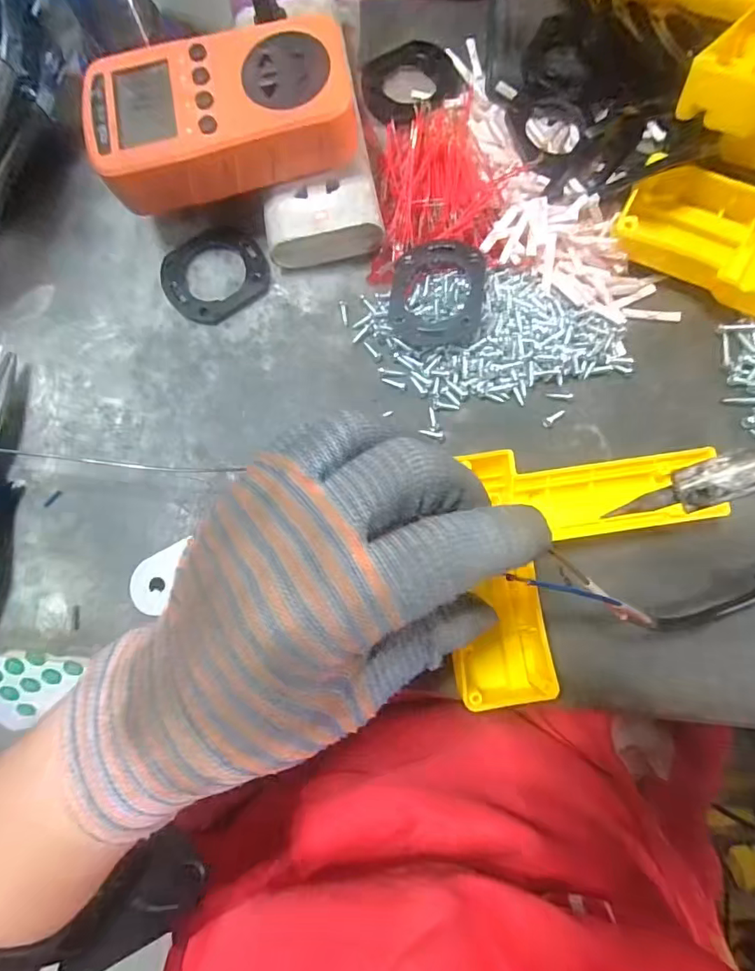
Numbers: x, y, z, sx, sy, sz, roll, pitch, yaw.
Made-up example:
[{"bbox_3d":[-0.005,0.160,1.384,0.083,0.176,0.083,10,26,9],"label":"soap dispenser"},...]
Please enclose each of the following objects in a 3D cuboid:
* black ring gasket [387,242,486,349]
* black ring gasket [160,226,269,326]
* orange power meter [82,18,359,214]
[{"bbox_3d":[0.032,-0.103,0.262,0.049,0.006,0.054,5,87,10],"label":"black ring gasket"},{"bbox_3d":[-0.094,-0.122,0.279,0.058,0.005,0.053,-40,83,-7],"label":"black ring gasket"},{"bbox_3d":[-0.076,-0.183,0.243,0.125,0.032,0.069,-13,81,-3],"label":"orange power meter"}]

